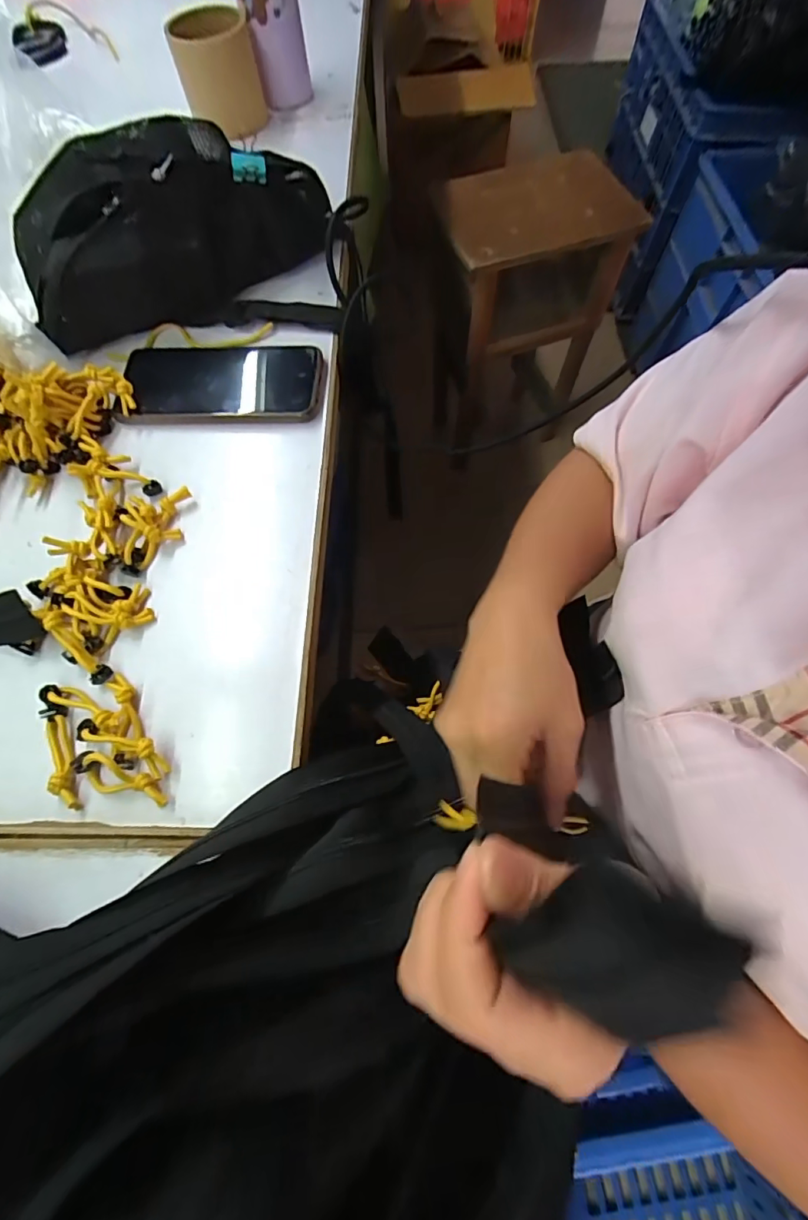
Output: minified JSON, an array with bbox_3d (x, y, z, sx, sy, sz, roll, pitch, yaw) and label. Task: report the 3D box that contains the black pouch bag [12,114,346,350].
[{"bbox_3d":[-0.191,-0.301,0.381,0.256,0.098,0.121,-7,68,-1],"label":"black pouch bag"}]

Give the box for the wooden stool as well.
[{"bbox_3d":[0.243,-0.636,1.081,0.359,0.544,0.259,-27,70,-10],"label":"wooden stool"}]

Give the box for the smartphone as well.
[{"bbox_3d":[-0.149,-0.187,0.382,0.162,0.013,0.081,0,68,2],"label":"smartphone"}]

